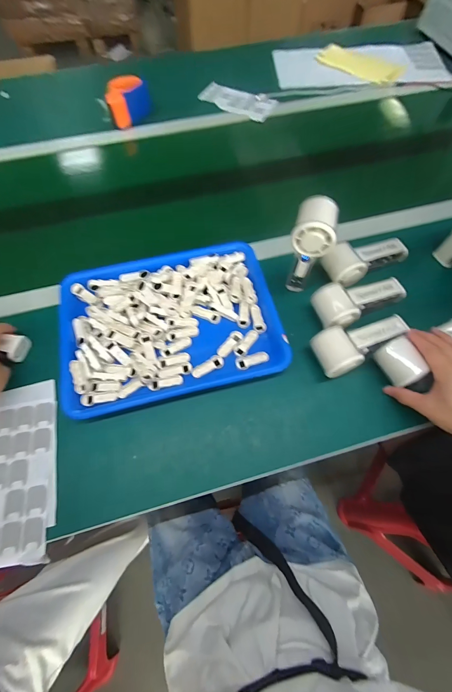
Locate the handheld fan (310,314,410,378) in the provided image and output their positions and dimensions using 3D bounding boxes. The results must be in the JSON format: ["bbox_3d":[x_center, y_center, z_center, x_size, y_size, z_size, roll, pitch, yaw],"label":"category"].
[{"bbox_3d":[0.204,-0.008,0.428,0.153,0.053,0.063,-23,67,-10],"label":"handheld fan"}]

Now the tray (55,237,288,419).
[{"bbox_3d":[-0.090,-0.045,0.455,0.333,0.027,0.249,-13,68,-6],"label":"tray"}]

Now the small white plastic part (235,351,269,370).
[{"bbox_3d":[0.041,0.022,0.435,0.051,0.008,0.020,-13,66,-6],"label":"small white plastic part"}]

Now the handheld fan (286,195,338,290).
[{"bbox_3d":[0.122,-0.146,0.426,0.056,0.136,0.062,15,66,7],"label":"handheld fan"}]

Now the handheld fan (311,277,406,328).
[{"bbox_3d":[0.211,-0.073,0.458,0.154,0.048,0.070,-19,66,-9],"label":"handheld fan"}]

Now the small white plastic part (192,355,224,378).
[{"bbox_3d":[-0.028,0.031,0.433,0.051,0.004,0.022,-24,67,-11],"label":"small white plastic part"}]

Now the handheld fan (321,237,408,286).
[{"bbox_3d":[0.239,-0.152,0.486,0.143,0.049,0.067,-24,67,-11],"label":"handheld fan"}]

